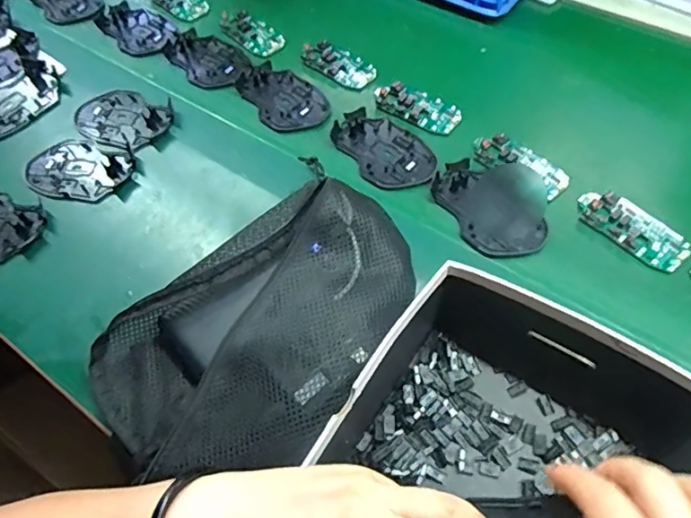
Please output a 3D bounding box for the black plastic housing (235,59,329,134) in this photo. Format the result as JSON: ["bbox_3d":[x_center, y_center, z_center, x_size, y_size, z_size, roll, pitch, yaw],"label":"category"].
[{"bbox_3d":[-0.069,-0.182,0.607,0.073,0.013,0.114,-31,61,-15],"label":"black plastic housing"}]

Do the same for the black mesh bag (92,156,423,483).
[{"bbox_3d":[-0.058,0.058,0.422,0.176,0.058,0.268,39,68,24],"label":"black mesh bag"}]

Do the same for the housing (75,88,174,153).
[{"bbox_3d":[-0.248,-0.154,0.598,0.107,0.015,0.081,14,60,12],"label":"housing"}]

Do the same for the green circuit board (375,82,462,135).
[{"bbox_3d":[0.078,-0.166,0.582,0.095,0.007,0.045,34,66,22],"label":"green circuit board"}]

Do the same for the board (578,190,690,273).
[{"bbox_3d":[0.256,-0.030,0.482,0.047,0.006,0.099,-41,64,-20],"label":"board"}]

